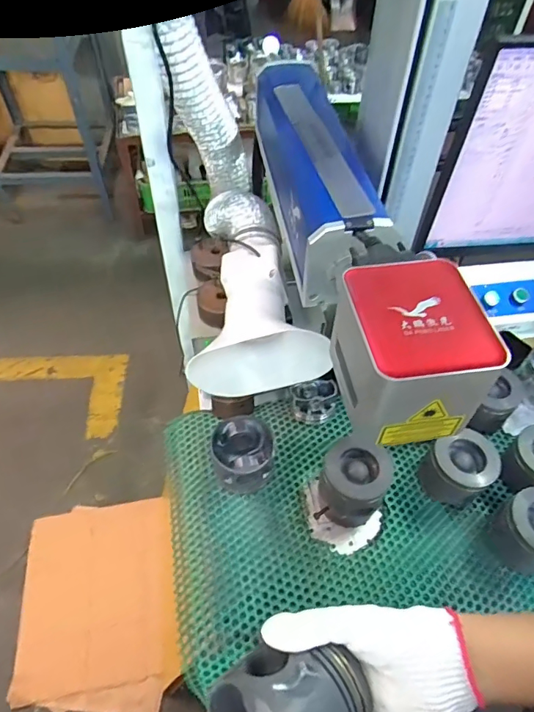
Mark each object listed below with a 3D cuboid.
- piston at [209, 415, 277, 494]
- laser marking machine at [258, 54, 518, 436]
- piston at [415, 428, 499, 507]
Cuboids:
[{"bbox_3d":[-0.036,0.143,0.686,0.091,0.076,0.090,1,51,-1],"label":"piston"},{"bbox_3d":[0.072,-0.177,0.538,0.104,0.122,0.579,-7,51,-8],"label":"laser marking machine"},{"bbox_3d":[0.273,0.160,0.676,0.089,0.075,0.078,-26,56,-21],"label":"piston"}]

